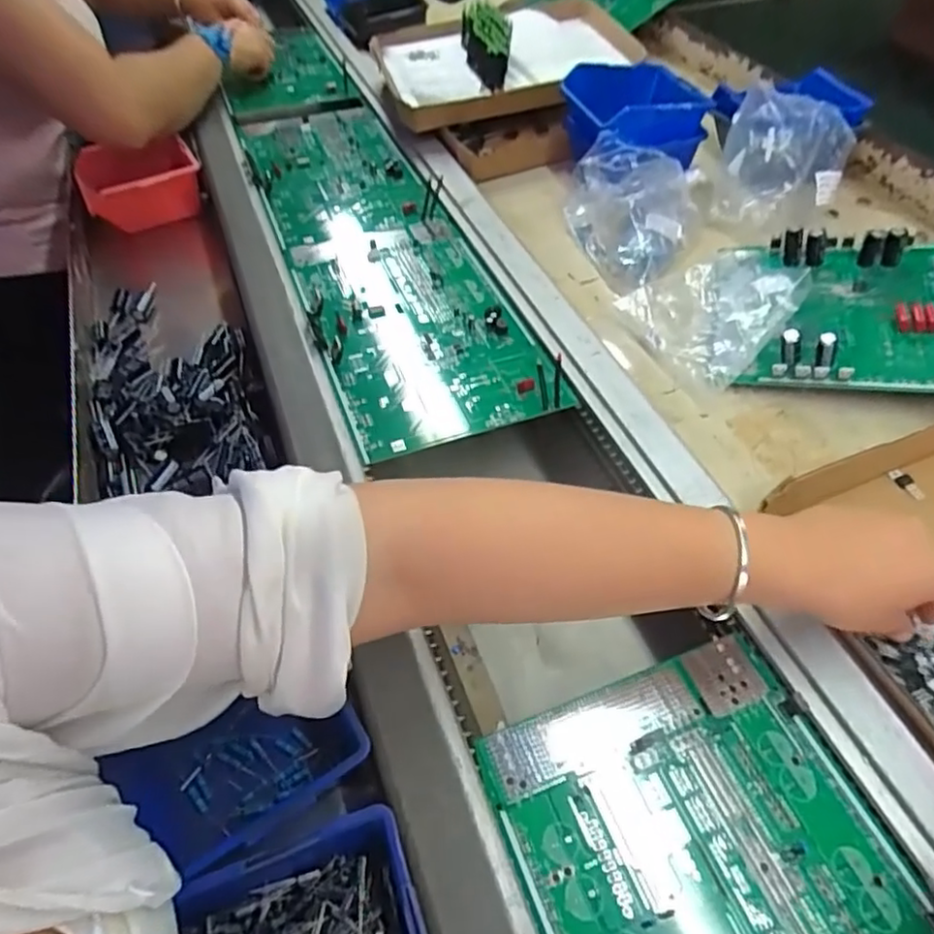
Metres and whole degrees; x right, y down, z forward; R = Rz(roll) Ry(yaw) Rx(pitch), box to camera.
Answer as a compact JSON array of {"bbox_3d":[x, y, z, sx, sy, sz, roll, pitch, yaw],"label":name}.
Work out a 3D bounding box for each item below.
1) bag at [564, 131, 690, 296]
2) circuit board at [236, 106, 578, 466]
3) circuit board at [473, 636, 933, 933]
[{"bbox_3d":[0.162,-0.255,0.645,0.130,0.086,0.161,13,51,8],"label":"bag"},{"bbox_3d":[-0.115,-0.270,0.709,0.185,0.013,0.664,-16,53,-15],"label":"circuit board"},{"bbox_3d":[0.137,0.231,0.293,0.177,0.014,0.279,-16,53,-14],"label":"circuit board"}]

